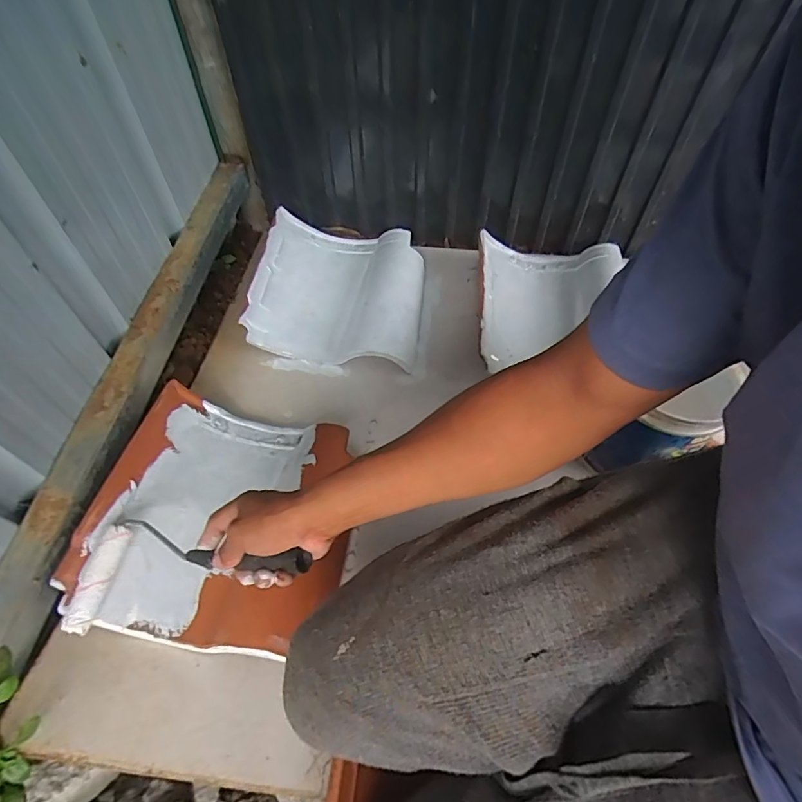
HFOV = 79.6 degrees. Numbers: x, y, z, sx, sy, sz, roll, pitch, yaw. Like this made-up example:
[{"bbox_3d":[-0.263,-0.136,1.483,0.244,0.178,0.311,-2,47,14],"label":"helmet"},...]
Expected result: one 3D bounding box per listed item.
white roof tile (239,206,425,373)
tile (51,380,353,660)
[{"bbox_3d":[-0.112,-0.219,0.909,0.295,0.089,0.322,5,56,4],"label":"white roof tile"},{"bbox_3d":[-0.216,0.138,0.616,0.293,0.089,0.310,7,56,5],"label":"tile"}]

